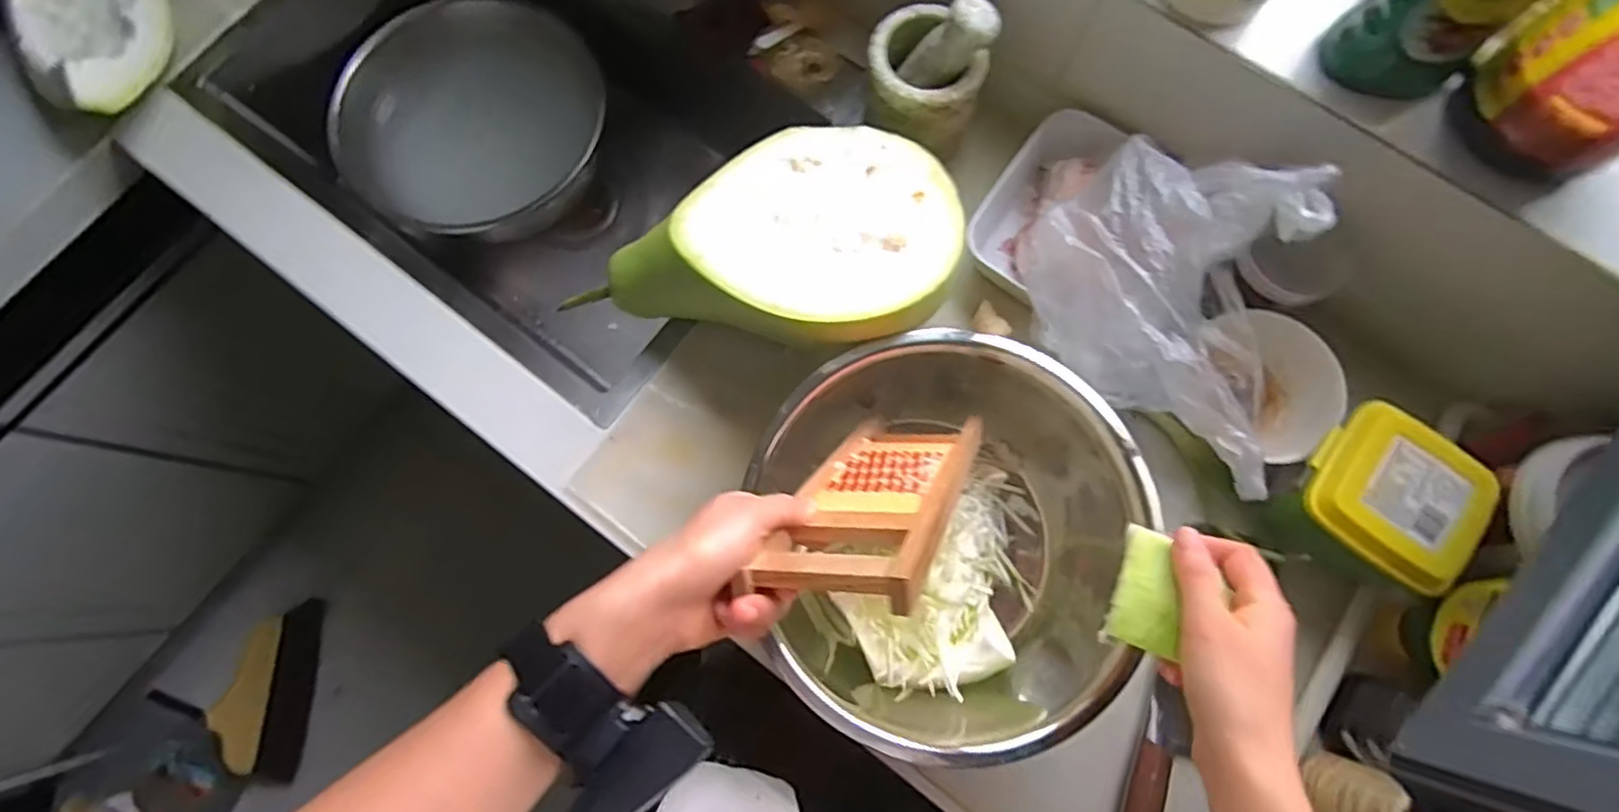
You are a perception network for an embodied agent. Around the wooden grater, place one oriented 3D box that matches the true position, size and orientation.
[{"bbox_3d":[0.049,0.051,0.437,0.098,0.251,0.015,-3,105,21],"label":"wooden grater"}]

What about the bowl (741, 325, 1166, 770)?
[{"bbox_3d":[0.105,0.099,0.542,0.266,0.131,0.300,-4,77,-1],"label":"bowl"}]

